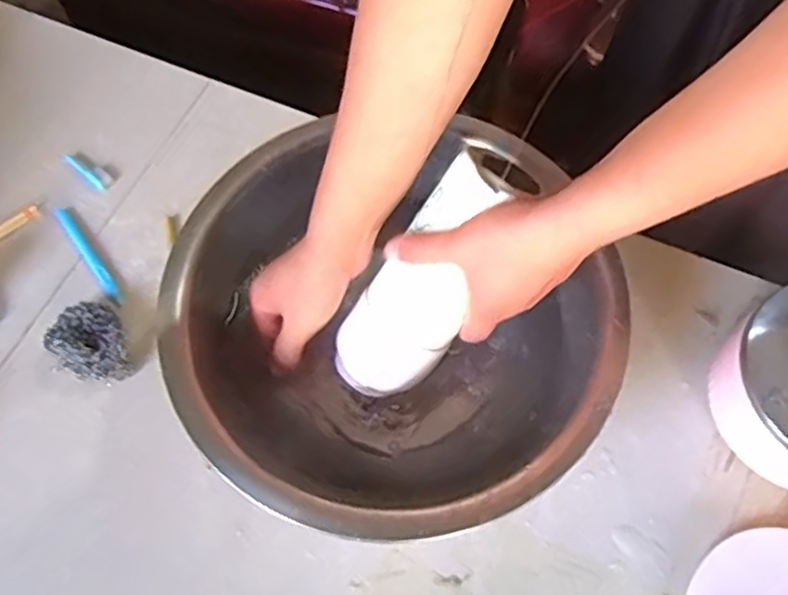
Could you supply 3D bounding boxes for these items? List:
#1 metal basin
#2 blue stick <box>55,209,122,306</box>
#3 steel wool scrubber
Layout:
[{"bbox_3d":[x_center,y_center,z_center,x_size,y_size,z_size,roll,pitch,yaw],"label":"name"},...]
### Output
[{"bbox_3d":[-0.001,0.027,0.502,0.312,0.123,0.291,0,65,0],"label":"metal basin"},{"bbox_3d":[-0.277,-0.041,0.605,0.013,0.008,0.119,-35,71,-13],"label":"blue stick"},{"bbox_3d":[-0.255,0.038,0.556,0.056,0.027,0.068,-18,66,-8],"label":"steel wool scrubber"}]

